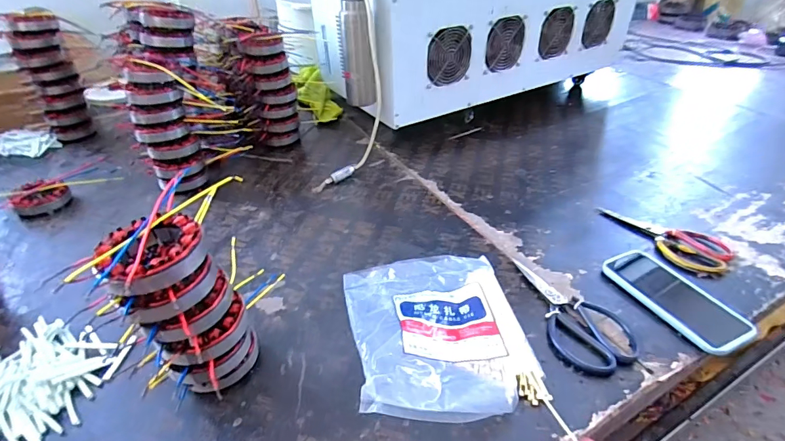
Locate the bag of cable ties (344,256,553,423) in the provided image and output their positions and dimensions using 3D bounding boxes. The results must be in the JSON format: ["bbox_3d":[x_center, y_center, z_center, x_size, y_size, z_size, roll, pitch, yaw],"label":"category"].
[{"bbox_3d":[0.051,0.110,0.496,0.193,0.066,0.249,-6,37,-7],"label":"bag of cable ties"}]

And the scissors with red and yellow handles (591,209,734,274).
[{"bbox_3d":[0.412,0.026,0.657,0.186,0.011,0.090,27,44,32],"label":"scissors with red and yellow handles"}]

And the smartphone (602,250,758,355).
[{"bbox_3d":[0.363,0.098,0.546,0.081,0.019,0.173,-16,40,-17],"label":"smartphone"}]

